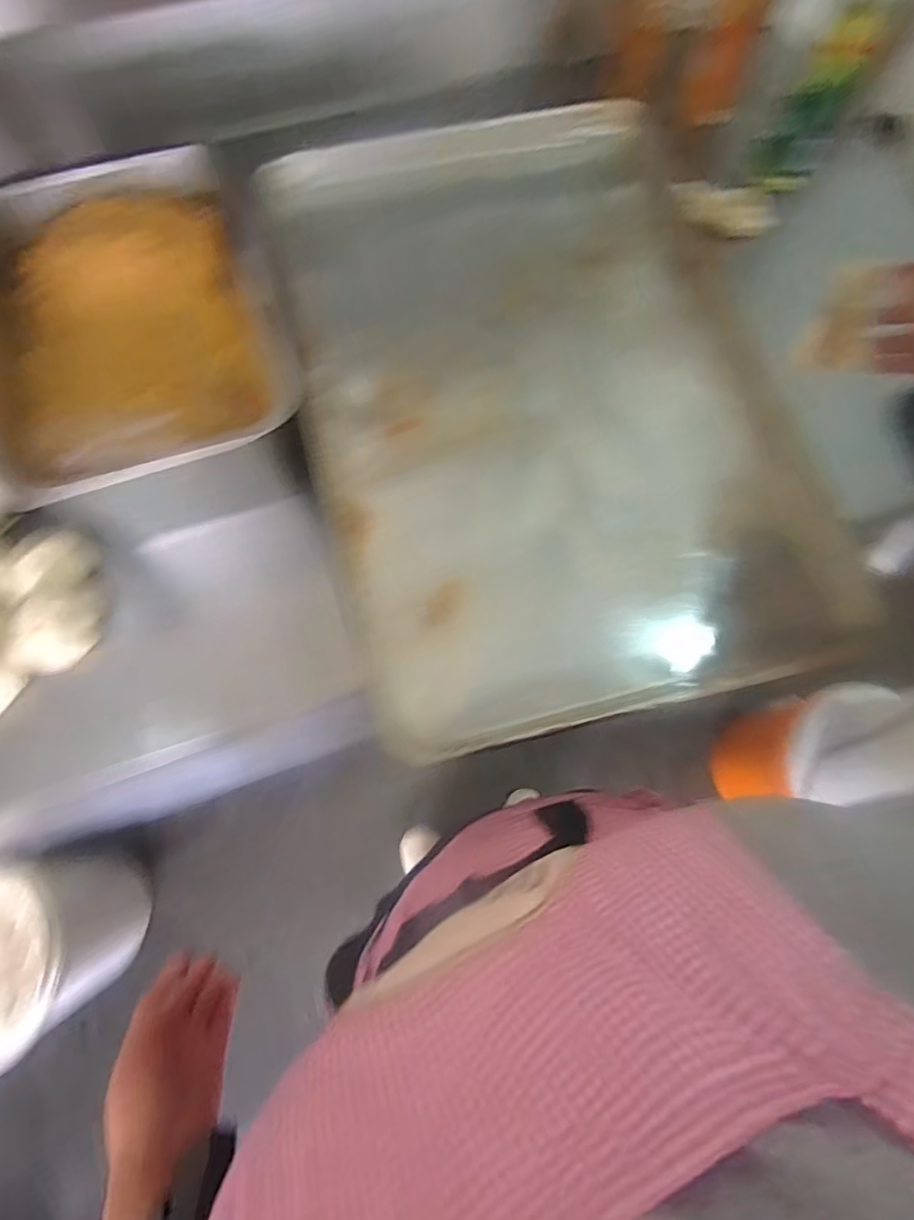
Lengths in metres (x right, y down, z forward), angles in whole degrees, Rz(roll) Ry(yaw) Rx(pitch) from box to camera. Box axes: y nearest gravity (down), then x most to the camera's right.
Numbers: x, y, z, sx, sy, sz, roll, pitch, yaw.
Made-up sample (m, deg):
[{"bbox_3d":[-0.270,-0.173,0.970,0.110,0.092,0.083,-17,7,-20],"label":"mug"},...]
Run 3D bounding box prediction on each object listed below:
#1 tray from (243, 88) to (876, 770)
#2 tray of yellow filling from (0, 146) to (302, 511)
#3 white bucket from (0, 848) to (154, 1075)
[{"bbox_3d":[0.067,-0.198,0.487,0.395,0.056,0.582,-13,75,-5],"label":"tray"},{"bbox_3d":[-0.305,-0.260,0.508,0.278,0.080,0.333,-17,76,-6],"label":"tray of yellow filling"},{"bbox_3d":[-0.786,0.617,0.959,0.270,0.332,0.270,-4,75,-3],"label":"white bucket"}]

